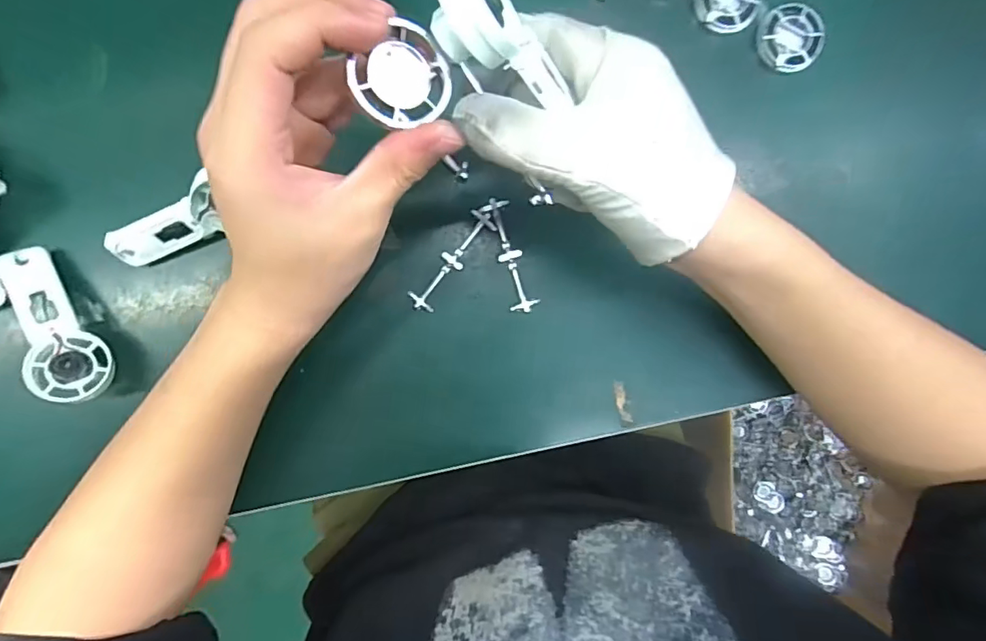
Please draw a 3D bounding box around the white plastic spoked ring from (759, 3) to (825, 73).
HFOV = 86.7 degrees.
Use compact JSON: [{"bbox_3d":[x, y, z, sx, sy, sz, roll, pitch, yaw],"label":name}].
[{"bbox_3d":[0.185,-0.176,0.326,0.038,0.008,0.040,0,93,0],"label":"white plastic spoked ring"}]

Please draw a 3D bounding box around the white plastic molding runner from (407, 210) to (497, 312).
[{"bbox_3d":[-0.025,-0.037,0.324,0.017,0.004,0.073,38,90,-4],"label":"white plastic molding runner"}]

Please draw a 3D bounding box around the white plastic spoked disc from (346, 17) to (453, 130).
[{"bbox_3d":[-0.035,-0.091,0.196,0.038,0.006,0.035,2,84,-23],"label":"white plastic spoked disc"}]

